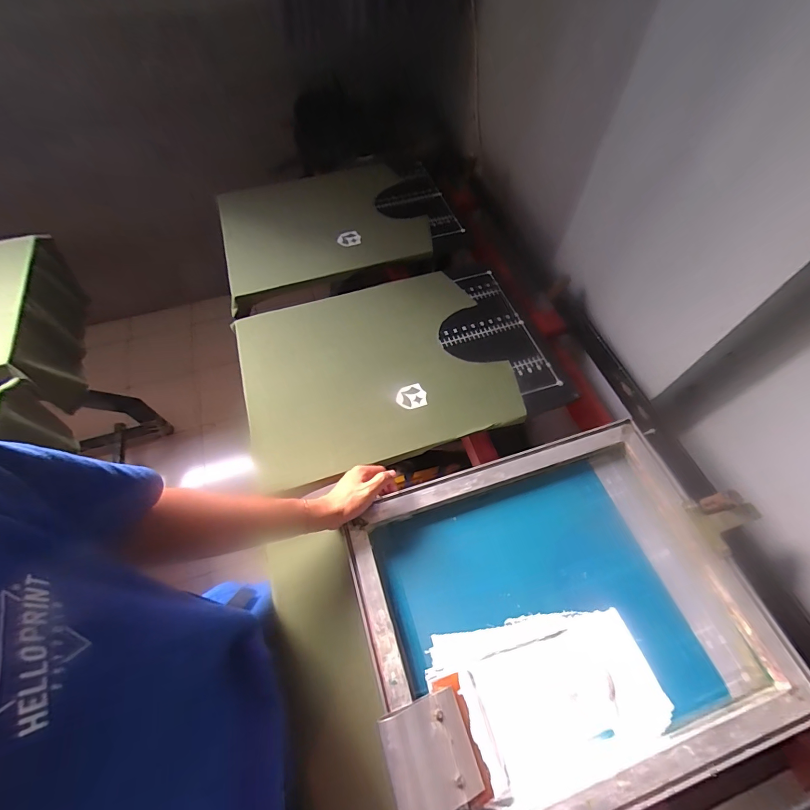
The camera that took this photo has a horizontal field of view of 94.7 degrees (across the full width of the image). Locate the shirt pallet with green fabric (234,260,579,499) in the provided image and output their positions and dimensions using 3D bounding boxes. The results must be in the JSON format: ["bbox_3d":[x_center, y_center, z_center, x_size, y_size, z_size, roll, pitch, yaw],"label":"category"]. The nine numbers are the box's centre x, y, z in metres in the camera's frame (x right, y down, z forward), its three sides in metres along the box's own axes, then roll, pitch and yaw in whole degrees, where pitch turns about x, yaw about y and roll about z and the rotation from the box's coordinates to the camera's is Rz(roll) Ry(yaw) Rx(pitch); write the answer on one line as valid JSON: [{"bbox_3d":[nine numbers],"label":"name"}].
[{"bbox_3d":[-0.027,-0.088,0.745,0.577,0.028,0.406,-19,62,-8],"label":"shirt pallet with green fabric"}]

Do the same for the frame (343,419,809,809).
[{"bbox_3d":[0.207,0.269,0.517,0.501,0.043,0.404,-17,62,-7],"label":"frame"}]

